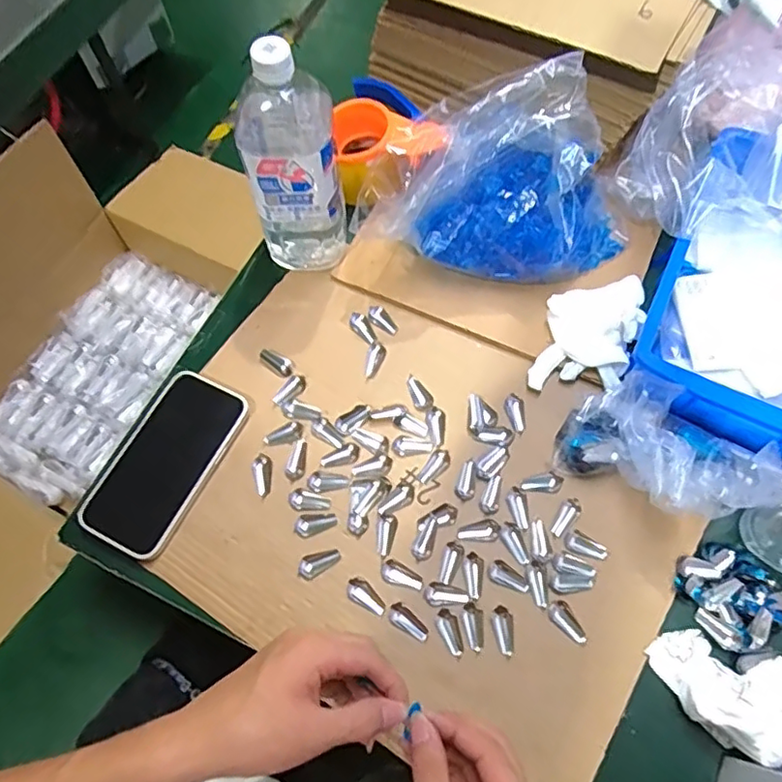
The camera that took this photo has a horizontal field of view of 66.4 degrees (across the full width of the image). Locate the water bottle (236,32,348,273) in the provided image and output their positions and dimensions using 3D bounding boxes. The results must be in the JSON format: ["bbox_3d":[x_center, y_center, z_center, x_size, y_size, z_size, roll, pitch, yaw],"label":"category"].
[{"bbox_3d":[-0.092,-0.209,0.549,0.081,0.224,0.088,-13,67,-3],"label":"water bottle"}]

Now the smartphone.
[{"bbox_3d":[-0.205,0.064,0.547,0.086,0.016,0.165,24,70,11],"label":"smartphone"}]

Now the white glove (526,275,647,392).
[{"bbox_3d":[0.193,-0.062,0.581,0.084,0.034,0.136,16,69,9],"label":"white glove"}]

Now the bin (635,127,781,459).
[{"bbox_3d":[0.369,-0.090,0.557,0.222,0.102,0.295,23,70,11],"label":"bin"}]

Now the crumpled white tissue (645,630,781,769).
[{"bbox_3d":[0.259,0.231,0.457,0.108,0.038,0.073,19,69,9],"label":"crumpled white tissue"}]

